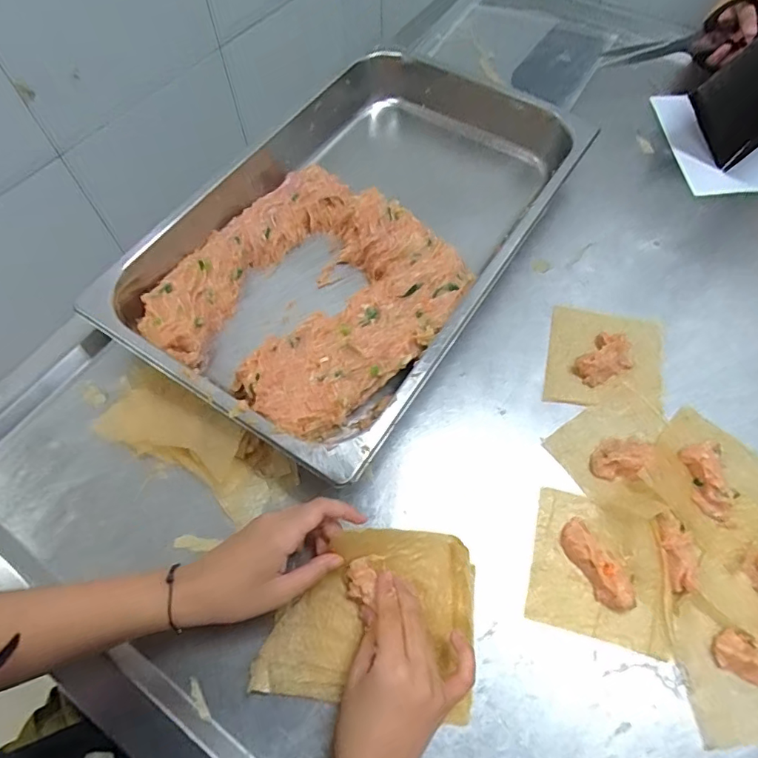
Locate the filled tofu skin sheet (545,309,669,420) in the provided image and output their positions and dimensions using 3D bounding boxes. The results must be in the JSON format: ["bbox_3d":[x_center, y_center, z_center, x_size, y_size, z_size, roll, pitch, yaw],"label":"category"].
[{"bbox_3d":[0.235,-0.023,0.532,0.116,0.021,0.116,10,62,6],"label":"filled tofu skin sheet"}]

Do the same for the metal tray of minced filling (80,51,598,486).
[{"bbox_3d":[-0.014,-0.175,0.592,0.325,0.071,0.539,30,66,16],"label":"metal tray of minced filling"}]

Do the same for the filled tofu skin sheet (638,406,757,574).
[{"bbox_3d":[0.305,0.090,0.468,0.110,0.015,0.111,-38,67,-18],"label":"filled tofu skin sheet"}]

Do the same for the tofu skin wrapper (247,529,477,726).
[{"bbox_3d":[-0.005,0.185,0.412,0.165,0.029,0.132,7,62,5],"label":"tofu skin wrapper"}]

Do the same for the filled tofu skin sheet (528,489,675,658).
[{"bbox_3d":[0.188,0.158,0.435,0.109,0.013,0.111,13,62,8],"label":"filled tofu skin sheet"}]

